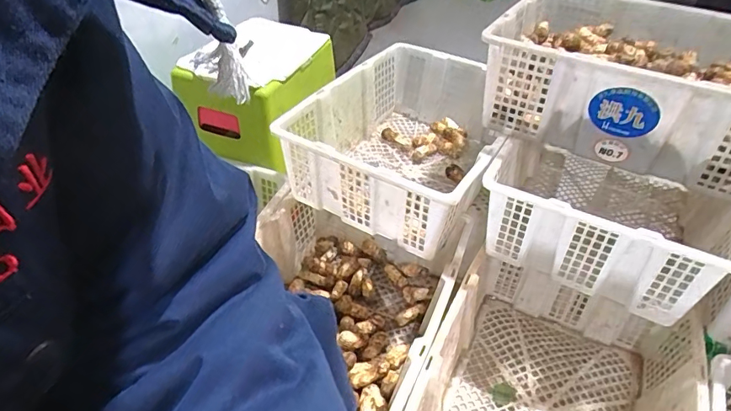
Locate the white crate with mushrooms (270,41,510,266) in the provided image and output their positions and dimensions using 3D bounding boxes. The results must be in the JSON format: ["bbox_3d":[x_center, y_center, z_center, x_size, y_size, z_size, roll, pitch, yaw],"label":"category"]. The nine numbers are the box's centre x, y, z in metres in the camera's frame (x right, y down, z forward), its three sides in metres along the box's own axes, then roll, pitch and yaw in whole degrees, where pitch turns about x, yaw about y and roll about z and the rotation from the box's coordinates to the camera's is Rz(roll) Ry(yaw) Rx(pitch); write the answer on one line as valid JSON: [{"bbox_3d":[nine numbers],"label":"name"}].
[{"bbox_3d":[0.107,-0.146,0.973,0.366,0.172,0.535,23,45,23],"label":"white crate with mushrooms"}]

